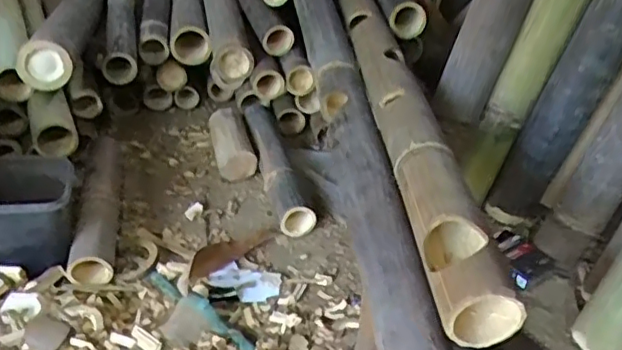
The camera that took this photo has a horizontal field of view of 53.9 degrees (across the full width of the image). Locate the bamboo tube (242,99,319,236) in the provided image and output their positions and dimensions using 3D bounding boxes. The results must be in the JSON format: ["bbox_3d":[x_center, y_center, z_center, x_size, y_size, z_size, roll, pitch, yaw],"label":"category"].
[{"bbox_3d":[-0.059,-0.019,0.985,0.057,0.053,0.320,-7,36,-15],"label":"bamboo tube"}]

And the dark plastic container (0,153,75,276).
[{"bbox_3d":[-0.361,0.053,0.782,0.110,0.117,0.118,-7,36,-16],"label":"dark plastic container"}]

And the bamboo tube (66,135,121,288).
[{"bbox_3d":[-0.304,0.039,0.878,0.056,0.053,0.307,-4,35,-11],"label":"bamboo tube"}]

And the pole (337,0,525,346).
[{"bbox_3d":[0.079,-0.243,0.947,0.057,0.055,1.218,0,35,-5],"label":"pole"}]

